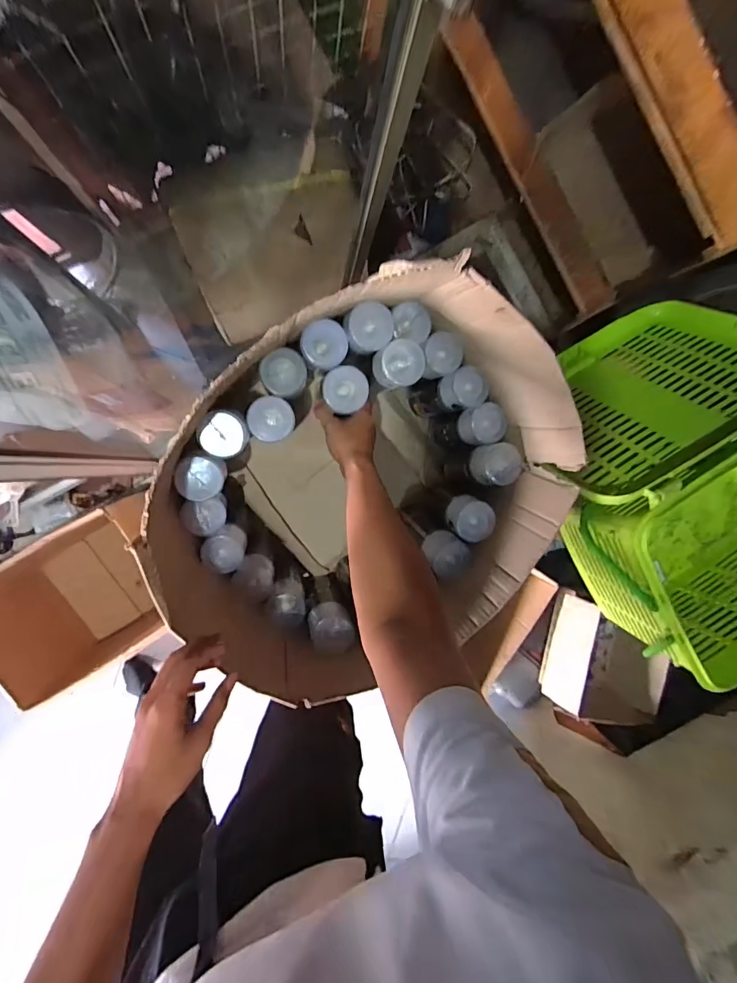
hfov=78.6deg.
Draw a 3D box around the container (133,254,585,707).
[{"bbox_3d":[0.001,-0.003,0.653,0.514,0.320,0.425,-44,99,-2],"label":"container"}]

